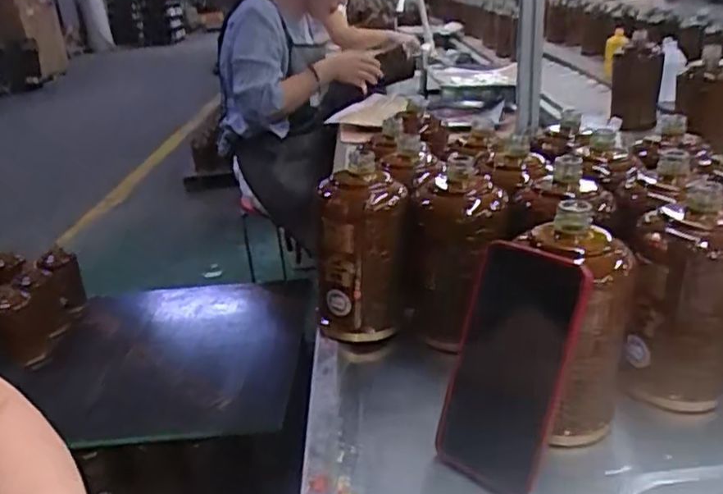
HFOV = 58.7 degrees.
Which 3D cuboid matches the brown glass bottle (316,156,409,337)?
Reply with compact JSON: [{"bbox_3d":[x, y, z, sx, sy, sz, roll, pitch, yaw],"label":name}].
[{"bbox_3d":[-0.001,0.010,0.623,0.082,0.174,0.066,-2,23,9],"label":"brown glass bottle"}]

